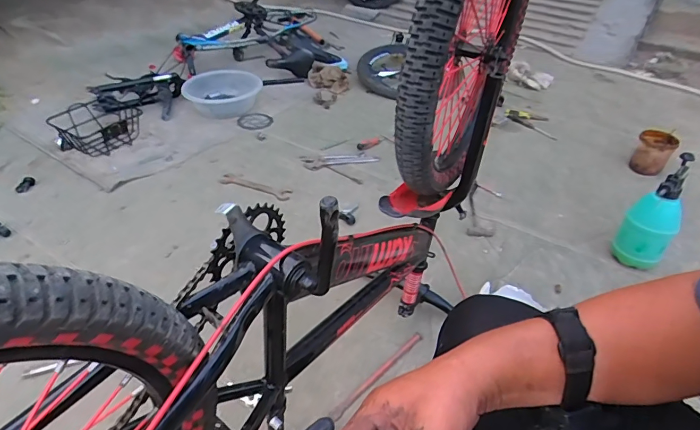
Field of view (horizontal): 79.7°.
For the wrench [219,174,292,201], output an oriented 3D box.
[{"bbox_3d":[-0.327,-0.098,1.449,0.266,0.016,0.062,18,40,13],"label":"wrench"}]

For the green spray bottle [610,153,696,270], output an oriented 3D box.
[{"bbox_3d":[0.797,0.006,1.088,0.109,0.308,0.116,-30,49,-33],"label":"green spray bottle"}]

